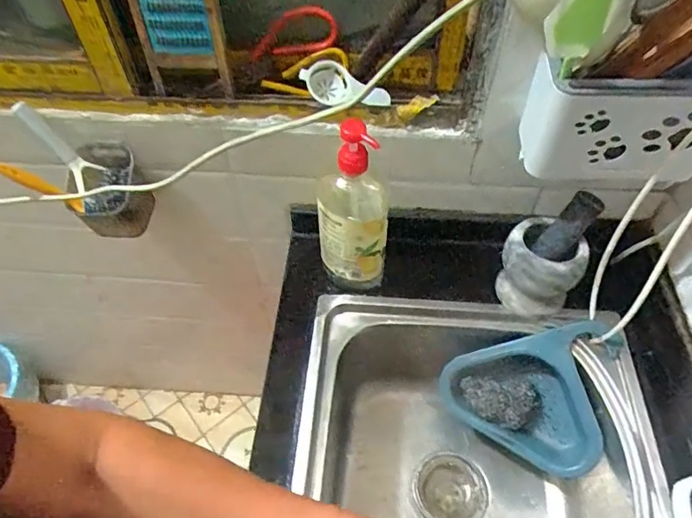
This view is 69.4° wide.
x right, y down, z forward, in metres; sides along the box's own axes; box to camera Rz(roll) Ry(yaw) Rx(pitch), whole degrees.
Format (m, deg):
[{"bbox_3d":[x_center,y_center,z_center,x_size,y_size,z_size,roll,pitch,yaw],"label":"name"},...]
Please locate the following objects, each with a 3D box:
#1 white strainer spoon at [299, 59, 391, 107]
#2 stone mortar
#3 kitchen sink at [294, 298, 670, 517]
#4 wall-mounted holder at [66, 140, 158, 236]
[{"bbox_3d":[-0.001,-0.222,0.657,0.122,0.041,0.046,15,54,-5],"label":"white strainer spoon"},{"bbox_3d":[0.266,0.012,0.695,0.108,0.097,0.098,37,62,25],"label":"stone mortar"},{"bbox_3d":[0.155,0.371,0.638,0.435,0.260,0.561,4,53,4],"label":"kitchen sink"},{"bbox_3d":[-0.331,-0.094,0.708,0.113,0.107,0.086,-9,53,-6],"label":"wall-mounted holder"}]

